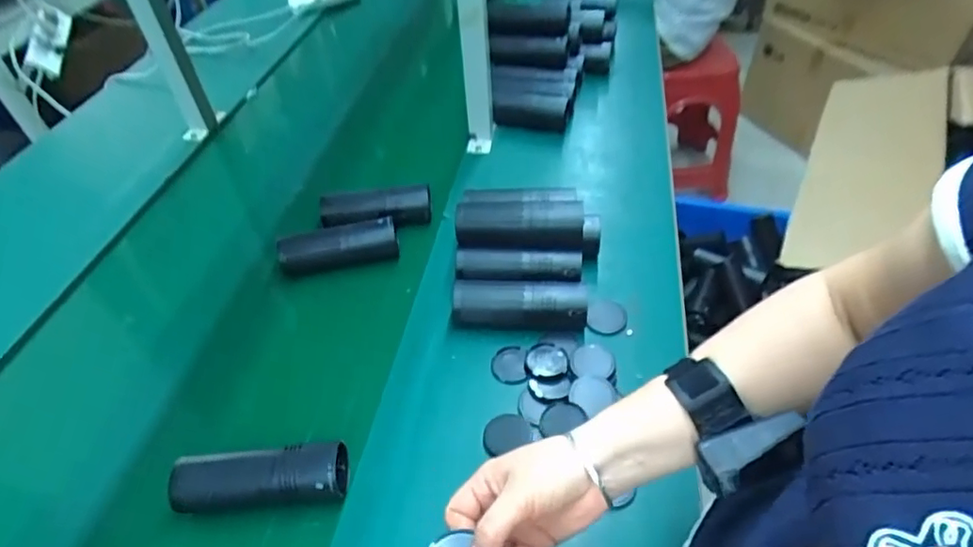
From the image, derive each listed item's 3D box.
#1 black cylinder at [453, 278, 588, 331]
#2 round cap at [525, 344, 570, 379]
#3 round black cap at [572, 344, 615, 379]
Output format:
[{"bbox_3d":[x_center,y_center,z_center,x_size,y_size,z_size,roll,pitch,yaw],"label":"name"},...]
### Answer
[{"bbox_3d":[0.040,0.036,0.695,0.162,0.047,0.046,4,46,8],"label":"black cylinder"},{"bbox_3d":[0.069,0.100,0.652,0.048,0.007,0.049,-2,46,2],"label":"round cap"},{"bbox_3d":[0.121,0.099,0.644,0.047,0.006,0.040,2,46,5],"label":"round black cap"}]

